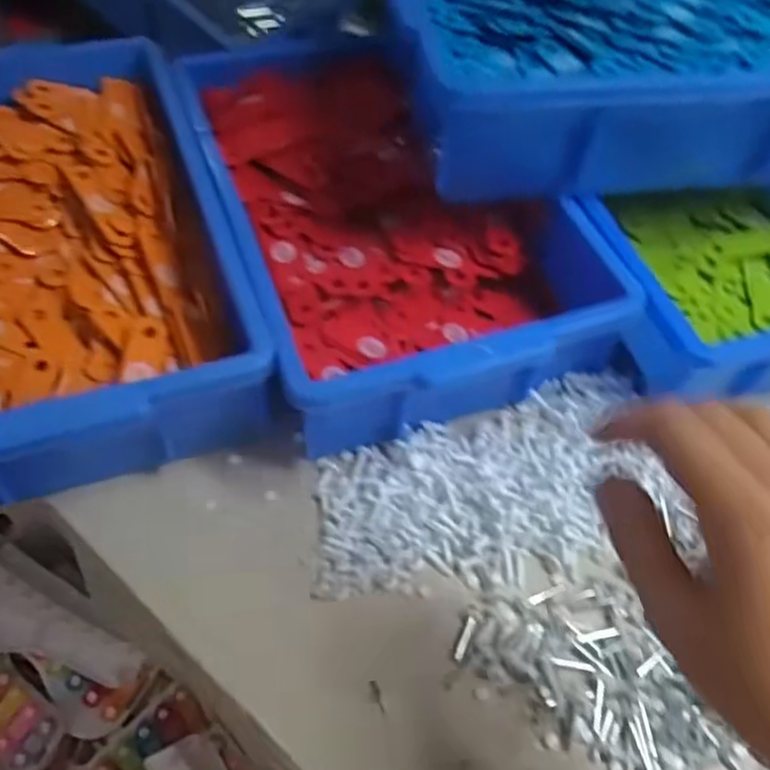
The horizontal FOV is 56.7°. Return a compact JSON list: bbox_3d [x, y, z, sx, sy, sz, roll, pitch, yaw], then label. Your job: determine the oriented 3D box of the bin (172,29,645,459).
[{"bbox_3d":[-0.002,-0.136,0.552,0.241,0.087,0.364,-15,59,-14],"label":"bin"}]

